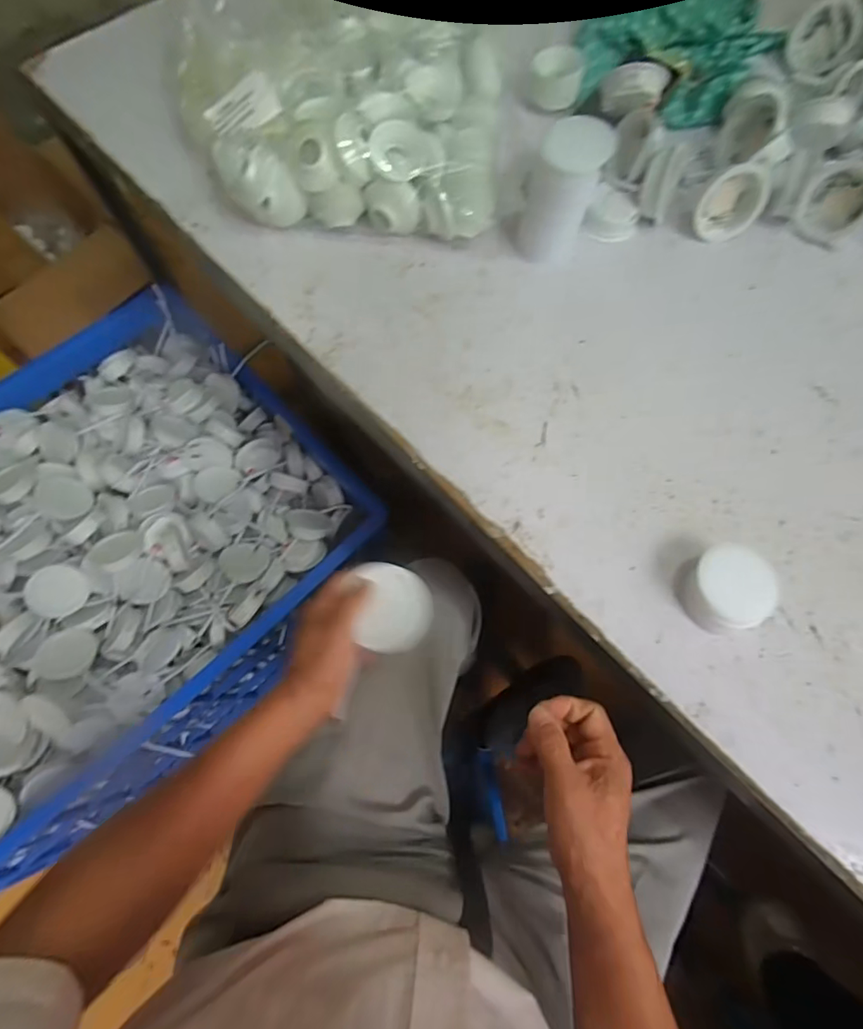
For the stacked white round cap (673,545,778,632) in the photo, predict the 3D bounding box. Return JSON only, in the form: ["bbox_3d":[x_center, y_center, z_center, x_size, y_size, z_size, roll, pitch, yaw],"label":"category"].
[{"bbox_3d":[0.241,0.061,0.412,0.065,0.040,0.064,0,71,-1],"label":"stacked white round cap"}]

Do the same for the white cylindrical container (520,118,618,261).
[{"bbox_3d":[0.128,-0.314,0.499,0.065,0.108,0.059,17,71,4],"label":"white cylindrical container"}]

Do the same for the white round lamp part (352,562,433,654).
[{"bbox_3d":[-0.032,0.079,0.427,0.065,0.009,0.071,0,71,-1],"label":"white round lamp part"}]

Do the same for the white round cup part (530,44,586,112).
[{"bbox_3d":[0.148,-0.525,0.606,0.061,0.049,0.051,7,71,1],"label":"white round cup part"}]

